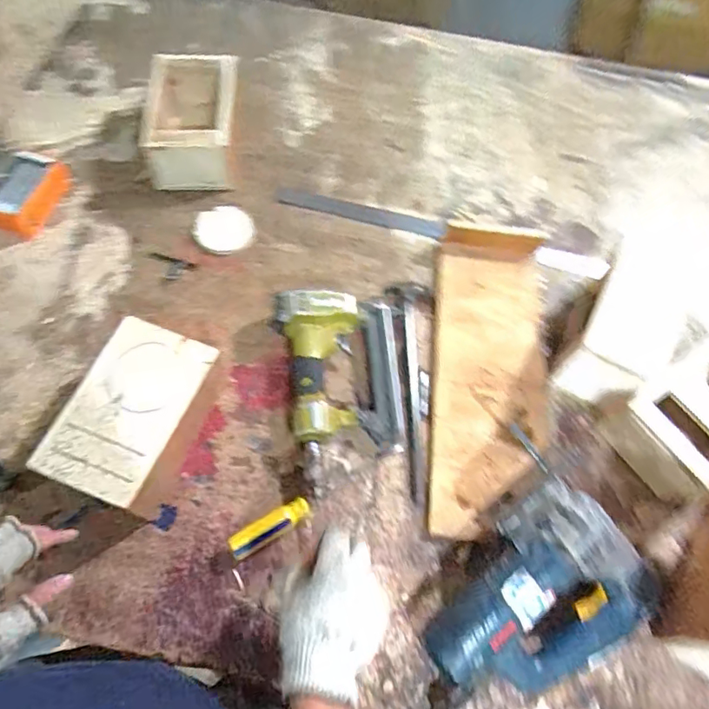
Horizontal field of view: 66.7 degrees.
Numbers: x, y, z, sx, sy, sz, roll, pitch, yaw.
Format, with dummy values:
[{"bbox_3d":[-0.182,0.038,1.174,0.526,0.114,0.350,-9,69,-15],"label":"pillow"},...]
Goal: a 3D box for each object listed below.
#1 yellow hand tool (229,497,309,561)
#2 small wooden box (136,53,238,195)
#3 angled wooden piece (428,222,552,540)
[{"bbox_3d":[-0.097,0.198,0.617,0.095,0.024,0.028,-30,70,-16],"label":"yellow hand tool"},{"bbox_3d":[-0.251,-0.367,0.848,0.131,0.093,0.203,0,65,-3],"label":"small wooden box"},{"bbox_3d":[0.178,0.020,0.695,0.142,0.038,0.411,6,65,0],"label":"angled wooden piece"}]

